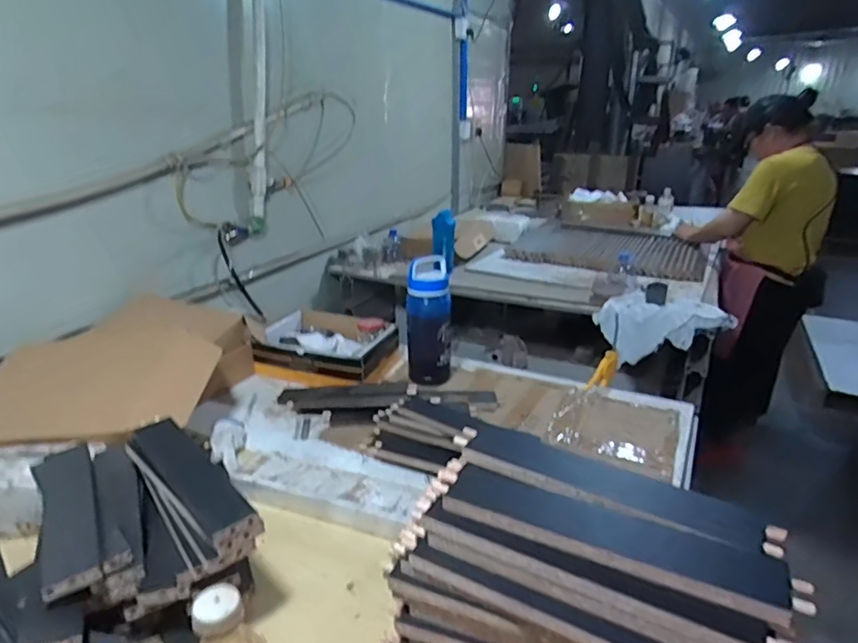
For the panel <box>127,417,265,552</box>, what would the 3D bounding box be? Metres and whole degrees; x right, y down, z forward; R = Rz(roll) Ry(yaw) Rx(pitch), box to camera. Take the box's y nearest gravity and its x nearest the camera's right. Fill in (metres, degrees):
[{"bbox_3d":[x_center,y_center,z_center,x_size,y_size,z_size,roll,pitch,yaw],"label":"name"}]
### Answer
[{"bbox_3d":[-0.306,0.198,0.714,0.066,0.031,0.283,-22,30,-39],"label":"panel"}]

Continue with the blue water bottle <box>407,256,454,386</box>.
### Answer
[{"bbox_3d":[-0.002,-0.009,1.290,0.097,0.261,0.099,-5,23,-9],"label":"blue water bottle"}]

